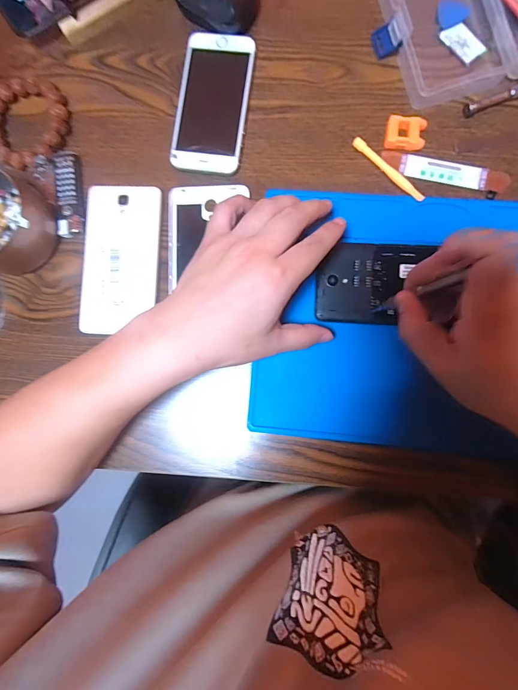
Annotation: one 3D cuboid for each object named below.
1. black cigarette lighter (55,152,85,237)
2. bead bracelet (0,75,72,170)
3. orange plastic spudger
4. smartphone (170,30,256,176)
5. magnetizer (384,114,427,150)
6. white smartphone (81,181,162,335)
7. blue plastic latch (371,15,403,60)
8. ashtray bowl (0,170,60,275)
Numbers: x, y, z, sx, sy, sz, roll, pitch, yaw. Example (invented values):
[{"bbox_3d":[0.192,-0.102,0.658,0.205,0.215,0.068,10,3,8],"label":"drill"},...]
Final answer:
[{"bbox_3d":[-0.183,-0.147,0.328,0.026,0.012,0.080,-6,87,3],"label":"black cigarette lighter"},{"bbox_3d":[-0.225,-0.216,0.332,0.075,0.015,0.086,5,88,3],"label":"bead bracelet"},{"bbox_3d":[0.121,-0.163,0.316,0.008,0.006,0.084,-45,86,1],"label":"orange plastic spudger"},{"bbox_3d":[-0.044,-0.234,0.327,0.066,0.010,0.135,8,88,4],"label":"smartphone"},{"bbox_3d":[0.136,-0.196,0.314,0.035,0.012,0.026,8,88,4],"label":"magnetizer"},{"bbox_3d":[-0.132,-0.082,0.325,0.070,0.011,0.140,2,88,3],"label":"white smartphone"},{"bbox_3d":[0.121,-0.288,0.319,0.025,0.006,0.027,-11,99,38],"label":"blue plastic latch"},{"bbox_3d":[-0.240,-0.115,0.314,0.086,0.044,0.085,0,87,3],"label":"ashtray bowl"}]

